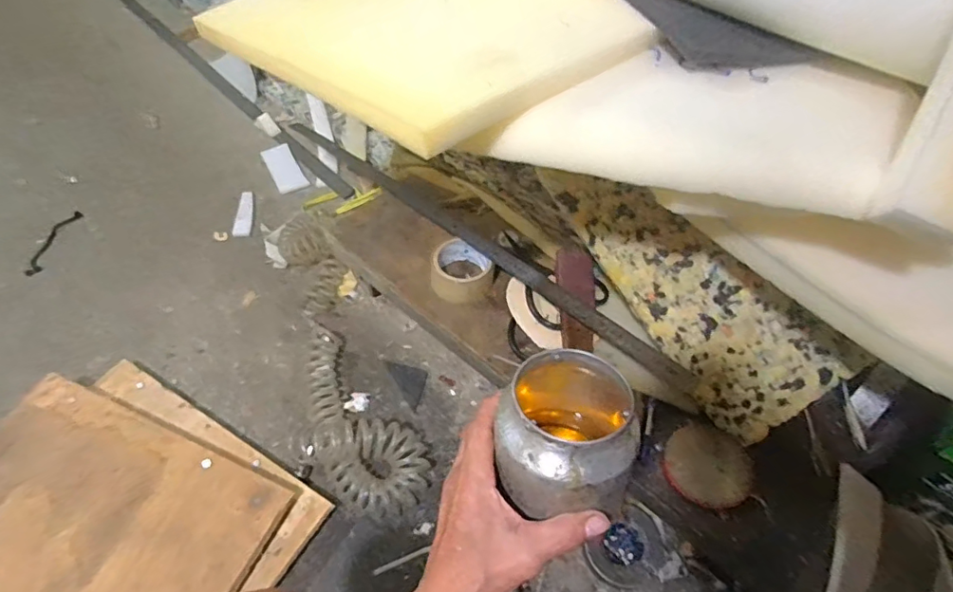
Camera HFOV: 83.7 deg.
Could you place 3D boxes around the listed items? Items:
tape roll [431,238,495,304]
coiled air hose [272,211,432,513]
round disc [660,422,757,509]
[{"bbox_3d":[-0.021,-0.038,0.814,0.092,0.042,0.093,1,53,-1],"label":"tape roll"},{"bbox_3d":[-0.236,0.069,0.936,0.153,0.099,0.631,-17,55,-12],"label":"coiled air hose"},{"bbox_3d":[0.284,0.207,0.650,0.106,0.016,0.095,23,55,15],"label":"round disc"}]

